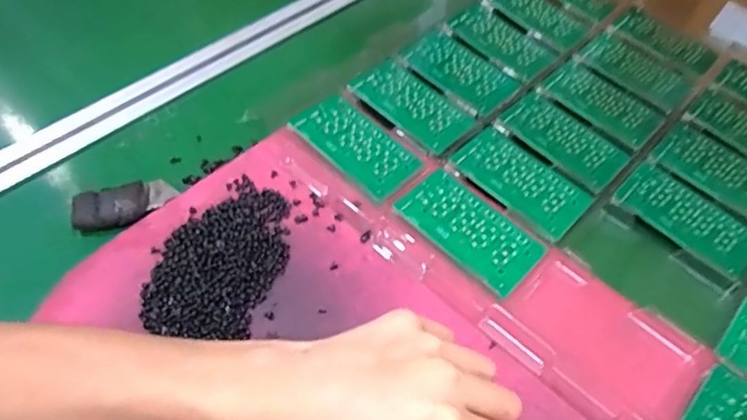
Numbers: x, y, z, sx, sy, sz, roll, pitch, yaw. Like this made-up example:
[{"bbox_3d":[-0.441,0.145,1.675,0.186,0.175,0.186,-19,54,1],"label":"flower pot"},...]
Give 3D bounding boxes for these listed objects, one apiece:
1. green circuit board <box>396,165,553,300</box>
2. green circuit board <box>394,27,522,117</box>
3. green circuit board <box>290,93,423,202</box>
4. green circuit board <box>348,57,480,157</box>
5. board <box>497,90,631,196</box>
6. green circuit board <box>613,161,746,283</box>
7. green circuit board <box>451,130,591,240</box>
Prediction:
[{"bbox_3d":[0.073,0.014,0.421,0.059,0.004,0.106,-37,66,-28],"label":"green circuit board"},{"bbox_3d":[0.082,-0.135,0.529,0.106,0.006,0.063,39,60,23],"label":"green circuit board"},{"bbox_3d":[-0.013,-0.055,0.461,0.058,0.009,0.104,-35,62,-26],"label":"green circuit board"},{"bbox_3d":[0.035,-0.095,0.494,0.063,0.007,0.106,-35,62,-26],"label":"green circuit board"},{"bbox_3d":[0.167,-0.062,0.489,0.063,0.004,0.107,-36,66,-29],"label":"board"},{"bbox_3d":[0.254,0.005,0.447,0.105,0.004,0.061,39,60,24],"label":"green circuit board"},{"bbox_3d":[0.120,-0.024,0.455,0.106,0.004,0.057,41,61,21],"label":"green circuit board"}]

